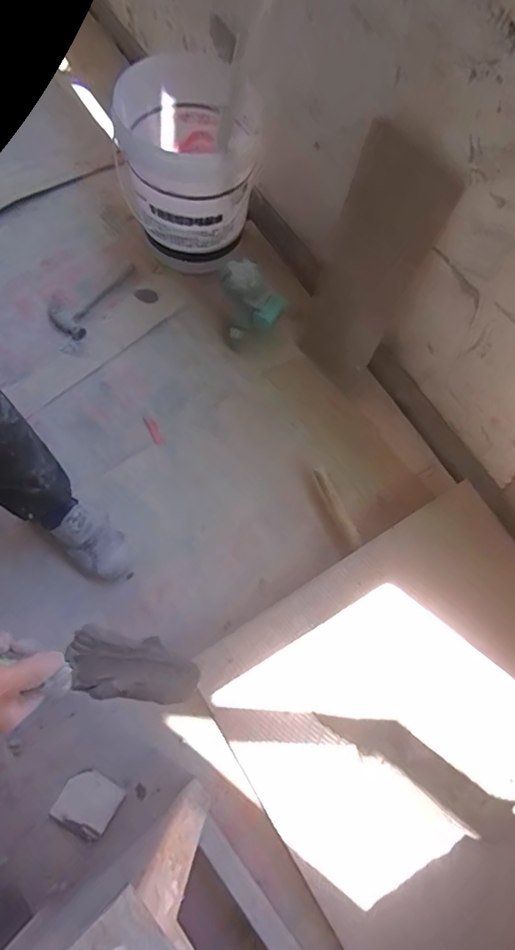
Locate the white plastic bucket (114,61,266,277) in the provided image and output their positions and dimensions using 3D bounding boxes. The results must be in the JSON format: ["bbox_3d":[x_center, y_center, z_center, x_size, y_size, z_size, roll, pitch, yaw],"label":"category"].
[{"bbox_3d":[-0.145,-0.633,1.049,0.265,0.322,0.267,0,69,-1],"label":"white plastic bucket"}]

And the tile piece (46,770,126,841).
[{"bbox_3d":[-0.274,0.528,0.778,0.093,0.008,0.084,28,71,9],"label":"tile piece"}]

